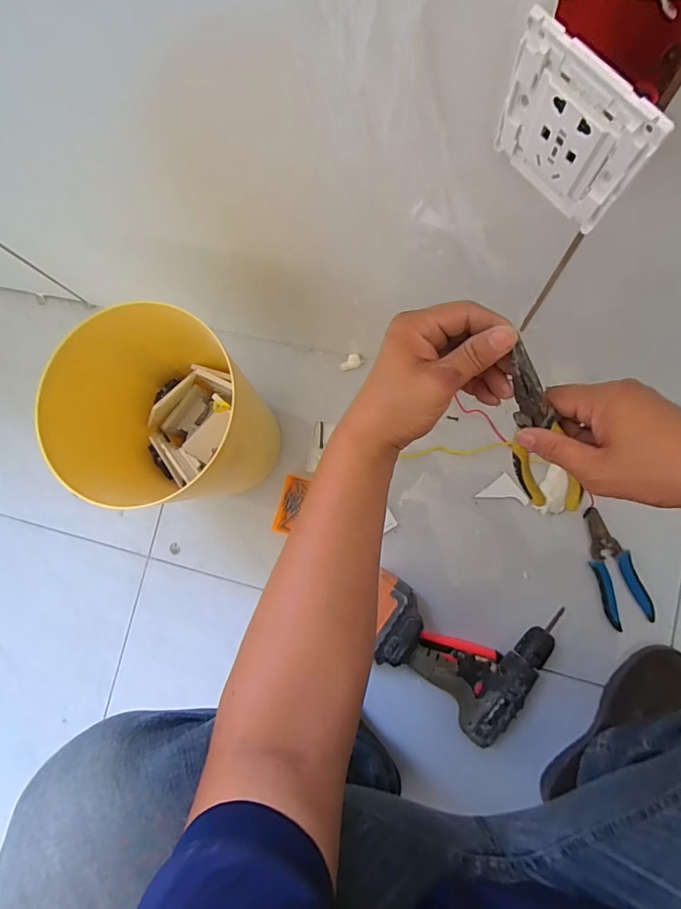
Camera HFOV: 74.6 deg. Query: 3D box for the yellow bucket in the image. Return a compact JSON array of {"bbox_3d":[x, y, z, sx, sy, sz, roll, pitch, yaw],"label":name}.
[{"bbox_3d":[-0.217,-0.043,0.621,0.238,0.276,0.252,-1,84,9],"label":"yellow bucket"}]

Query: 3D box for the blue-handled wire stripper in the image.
[{"bbox_3d":[0.397,0.161,0.647,0.060,0.013,0.168,-17,81,7],"label":"blue-handled wire stripper"}]

